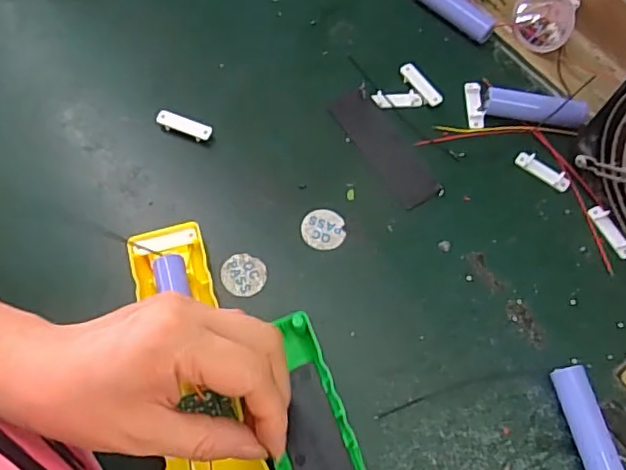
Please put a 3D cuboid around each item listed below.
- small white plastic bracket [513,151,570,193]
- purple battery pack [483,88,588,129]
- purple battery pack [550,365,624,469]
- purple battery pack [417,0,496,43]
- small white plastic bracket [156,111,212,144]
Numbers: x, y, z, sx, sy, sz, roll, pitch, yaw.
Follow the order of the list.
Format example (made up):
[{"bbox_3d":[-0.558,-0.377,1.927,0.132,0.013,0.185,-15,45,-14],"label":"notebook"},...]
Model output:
[{"bbox_3d":[0.151,-0.042,0.393,0.038,0.004,0.012,36,69,12],"label":"small white plastic bracket"},{"bbox_3d":[0.150,-0.084,0.401,0.065,0.017,0.016,10,66,2],"label":"purple battery pack"},{"bbox_3d":[0.148,0.105,0.323,0.018,0.015,0.065,-11,67,-7],"label":"purple battery pack"},{"bbox_3d":[0.102,-0.165,0.435,0.065,0.016,0.015,39,70,14],"label":"purple battery pack"},{"bbox_3d":[-0.084,-0.070,0.390,0.036,0.012,0.009,19,67,6],"label":"small white plastic bracket"}]

